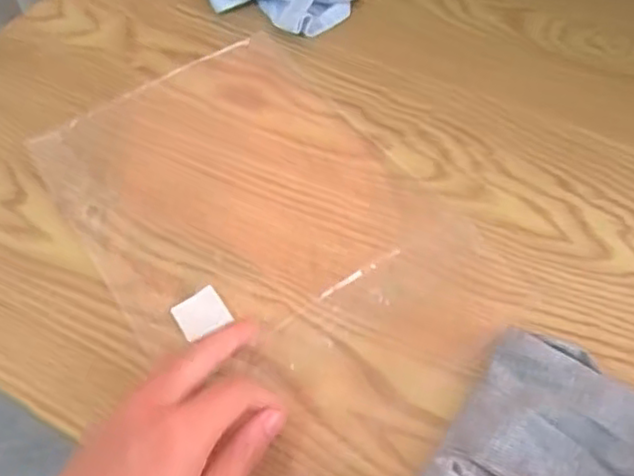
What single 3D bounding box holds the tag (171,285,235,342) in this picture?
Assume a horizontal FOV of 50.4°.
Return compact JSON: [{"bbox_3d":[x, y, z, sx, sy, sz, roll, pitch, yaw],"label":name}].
[{"bbox_3d":[-0.073,0.047,0.420,0.031,0.004,0.026,-32,63,-12],"label":"tag"}]

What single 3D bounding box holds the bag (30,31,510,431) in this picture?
[{"bbox_3d":[-0.049,-0.027,0.477,0.211,0.013,0.319,-29,54,-18],"label":"bag"}]

